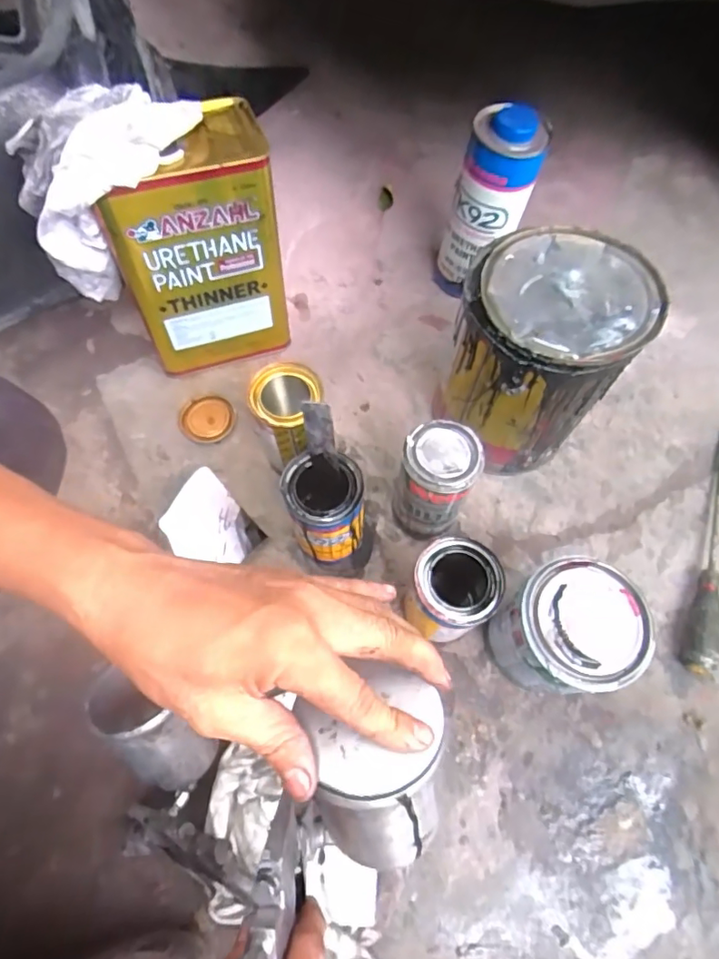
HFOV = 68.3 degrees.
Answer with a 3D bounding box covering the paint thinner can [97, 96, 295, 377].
[{"bbox_3d":[-0.174,-0.242,0.585,0.174,0.249,0.109,-16,67,-7],"label":"paint thinner can"}]

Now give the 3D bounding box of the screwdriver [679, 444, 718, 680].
[{"bbox_3d":[0.387,0.067,0.574,0.034,0.029,0.288,21,68,9],"label":"screwdriver"}]

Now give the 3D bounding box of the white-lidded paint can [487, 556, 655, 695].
[{"bbox_3d":[0.182,0.138,0.481,0.107,0.133,0.102,0,66,0],"label":"white-lidded paint can"}]

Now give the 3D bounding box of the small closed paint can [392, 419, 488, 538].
[{"bbox_3d":[0.075,0.007,0.536,0.068,0.134,0.073,0,66,0],"label":"small closed paint can"}]

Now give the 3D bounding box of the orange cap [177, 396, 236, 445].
[{"bbox_3d":[-0.183,-0.072,0.638,0.066,0.014,0.061,0,66,0],"label":"orange cap"}]

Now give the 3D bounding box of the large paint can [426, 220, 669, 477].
[{"bbox_3d":[0.175,-0.121,0.534,0.146,0.182,0.153,0,66,0],"label":"large paint can"}]

